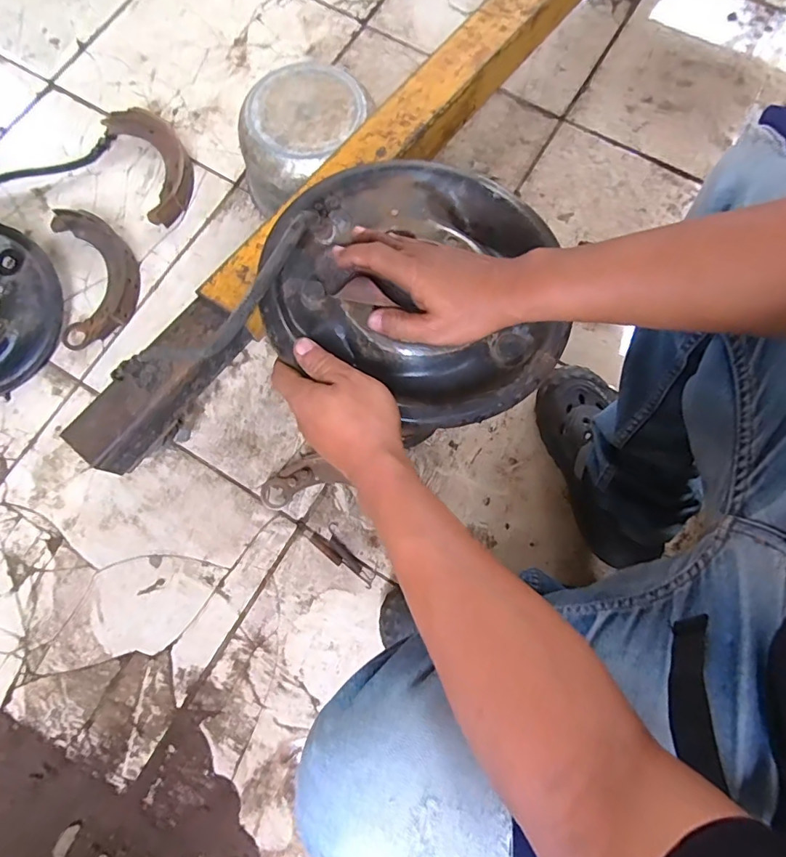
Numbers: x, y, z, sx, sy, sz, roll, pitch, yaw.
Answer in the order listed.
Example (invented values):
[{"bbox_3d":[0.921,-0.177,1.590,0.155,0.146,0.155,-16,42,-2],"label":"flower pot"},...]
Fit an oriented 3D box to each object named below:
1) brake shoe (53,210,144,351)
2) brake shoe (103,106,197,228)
[{"bbox_3d":[-0.457,-0.241,0.759,0.116,0.033,0.221,-12,79,-4],"label":"brake shoe"},{"bbox_3d":[-0.391,-0.447,0.807,0.101,0.044,0.227,-27,80,-7],"label":"brake shoe"}]

